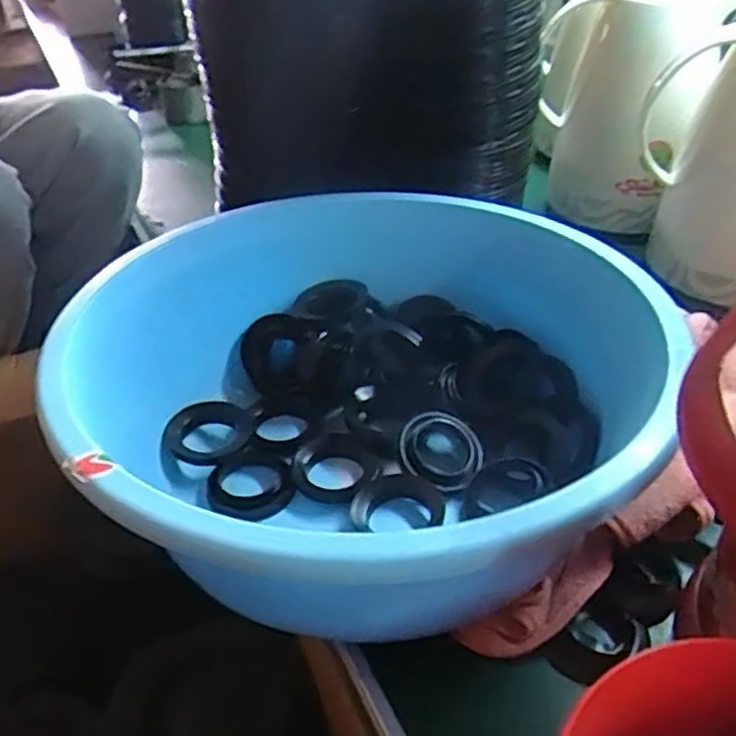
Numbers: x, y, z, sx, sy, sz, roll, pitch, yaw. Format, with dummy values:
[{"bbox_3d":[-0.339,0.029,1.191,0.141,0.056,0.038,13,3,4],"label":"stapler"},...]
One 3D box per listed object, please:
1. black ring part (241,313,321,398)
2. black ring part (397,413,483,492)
[{"bbox_3d":[-0.071,-0.010,0.568,0.066,0.062,0.010,24,7,19],"label":"black ring part"},{"bbox_3d":[0.050,0.059,0.497,0.059,0.017,0.050,37,66,2],"label":"black ring part"}]

